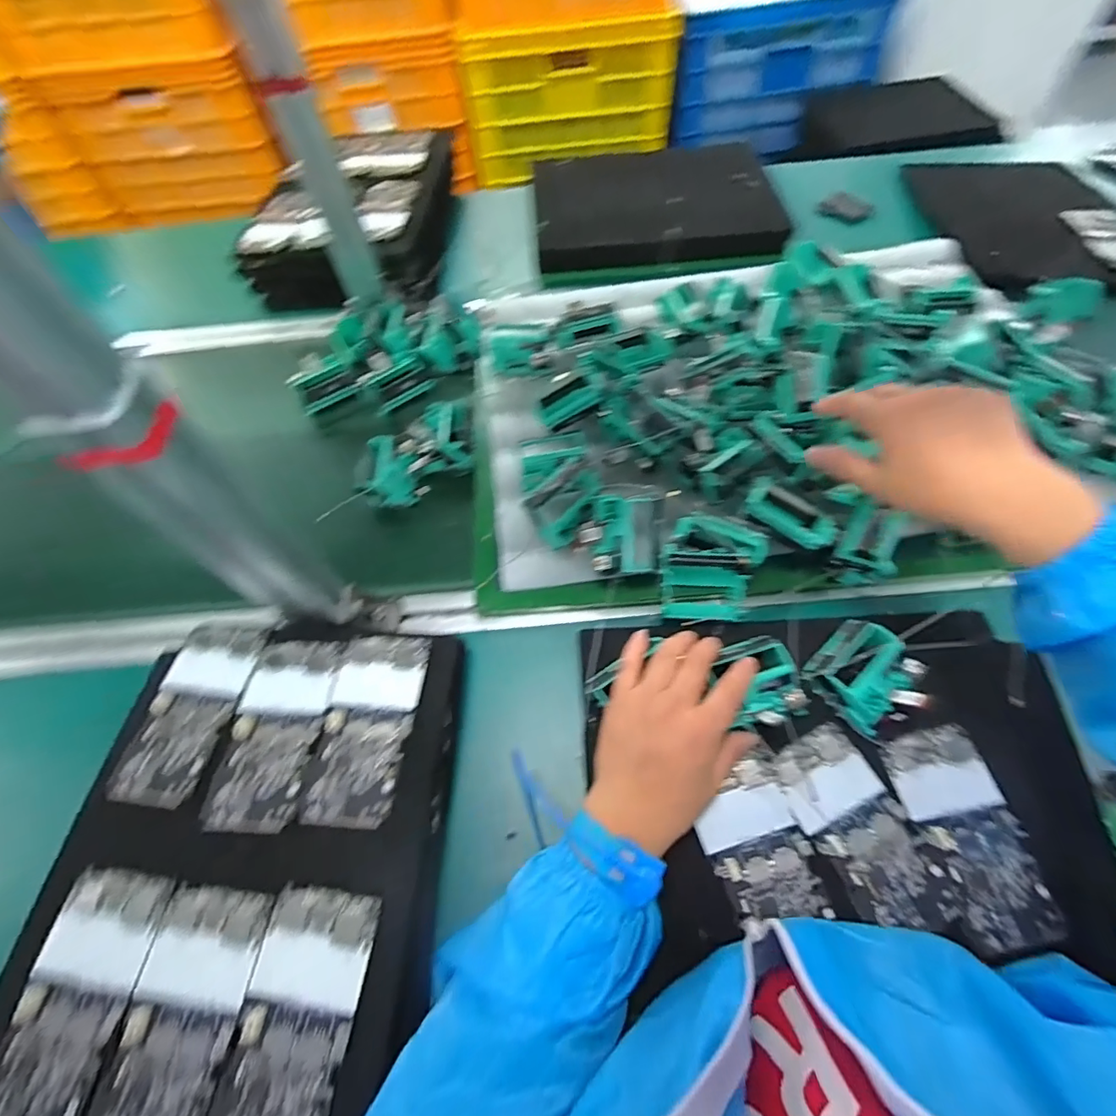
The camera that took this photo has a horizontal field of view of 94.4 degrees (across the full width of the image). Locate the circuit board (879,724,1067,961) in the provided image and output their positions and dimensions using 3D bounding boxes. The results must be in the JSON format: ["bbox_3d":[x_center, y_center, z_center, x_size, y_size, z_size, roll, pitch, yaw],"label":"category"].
[{"bbox_3d":[0.281,0.187,0.355,0.072,0.007,0.133,-5,60,1],"label":"circuit board"}]

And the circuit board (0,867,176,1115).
[{"bbox_3d":[-0.284,0.260,0.300,0.064,0.007,0.131,5,61,7],"label":"circuit board"}]

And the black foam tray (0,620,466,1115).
[{"bbox_3d":[-0.204,0.208,0.351,0.243,0.047,0.343,1,60,4],"label":"black foam tray"}]

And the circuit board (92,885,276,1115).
[{"bbox_3d":[-0.217,0.267,0.293,0.066,0.004,0.133,3,60,6],"label":"circuit board"}]

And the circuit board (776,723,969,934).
[{"bbox_3d":[0.209,0.188,0.358,0.065,0.004,0.131,-20,61,-8],"label":"circuit board"}]

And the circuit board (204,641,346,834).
[{"bbox_3d":[-0.207,0.125,0.379,0.068,0.007,0.132,-1,60,3],"label":"circuit board"}]

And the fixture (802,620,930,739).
[{"bbox_3d":[0.232,0.087,0.387,0.063,0.032,0.068,-41,66,-18],"label":"fixture"}]

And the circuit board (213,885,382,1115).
[{"bbox_3d":[-0.150,0.266,0.293,0.066,0.005,0.130,4,61,6],"label":"circuit board"}]

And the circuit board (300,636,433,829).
[{"bbox_3d":[-0.138,0.120,0.378,0.068,0.009,0.134,2,60,5],"label":"circuit board"}]

